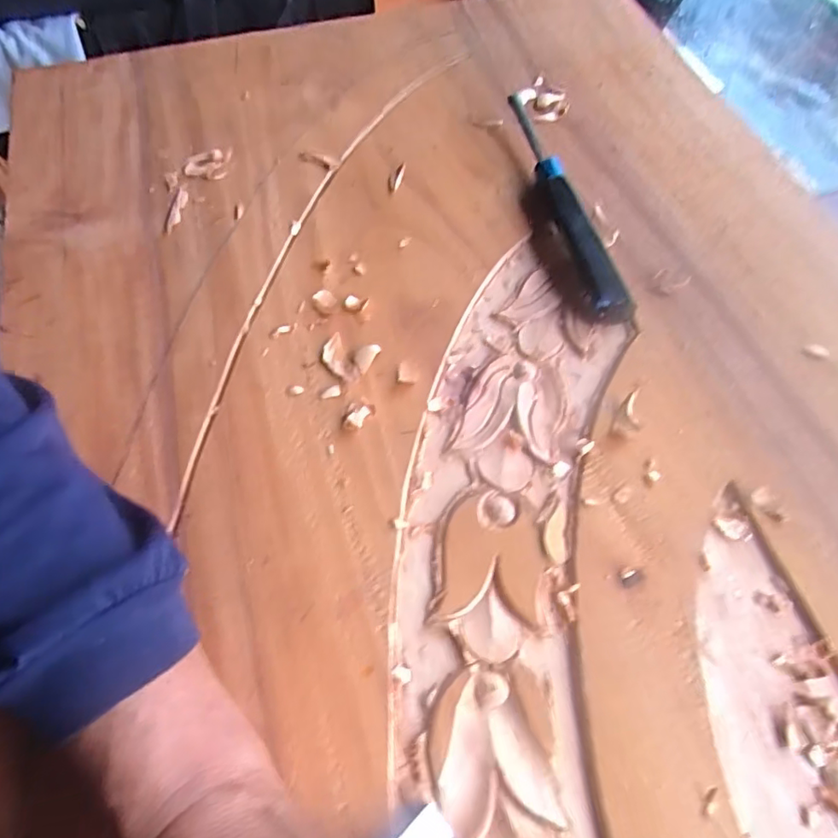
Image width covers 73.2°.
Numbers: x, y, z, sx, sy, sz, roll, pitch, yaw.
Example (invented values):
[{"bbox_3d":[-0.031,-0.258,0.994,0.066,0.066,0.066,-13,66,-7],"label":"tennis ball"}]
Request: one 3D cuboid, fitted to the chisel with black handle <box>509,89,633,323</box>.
[{"bbox_3d":[0.103,-0.171,0.424,0.025,0.022,0.237,-10,62,-5],"label":"chisel with black handle"}]

